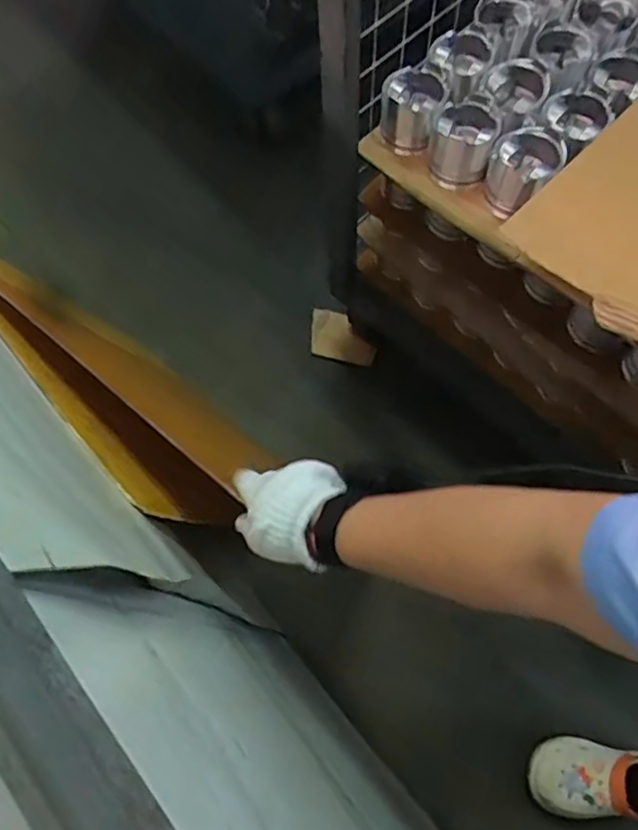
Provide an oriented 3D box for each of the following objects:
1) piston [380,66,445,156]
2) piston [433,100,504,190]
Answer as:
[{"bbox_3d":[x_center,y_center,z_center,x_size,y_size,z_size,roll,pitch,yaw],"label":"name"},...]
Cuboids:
[{"bbox_3d":[0.132,-0.429,0.879,0.085,0.067,0.099,9,67,7],"label":"piston"},{"bbox_3d":[0.202,-0.373,0.866,0.088,0.067,0.101,5,67,5],"label":"piston"}]

